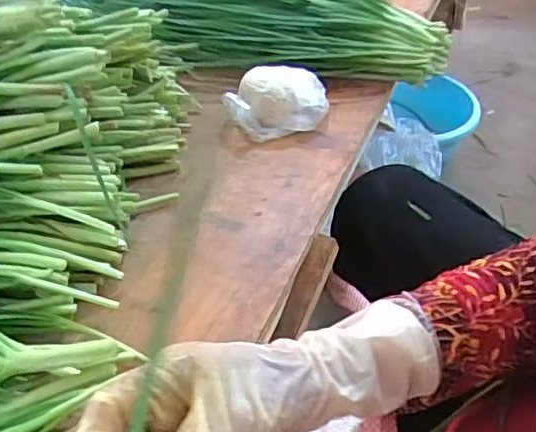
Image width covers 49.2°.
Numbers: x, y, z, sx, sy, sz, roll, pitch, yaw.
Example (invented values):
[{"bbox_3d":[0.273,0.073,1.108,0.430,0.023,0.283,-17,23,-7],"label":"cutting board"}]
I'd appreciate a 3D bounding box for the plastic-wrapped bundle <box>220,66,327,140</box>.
[{"bbox_3d":[0.011,-0.109,0.552,0.100,0.047,0.059,-17,44,-20],"label":"plastic-wrapped bundle"}]

